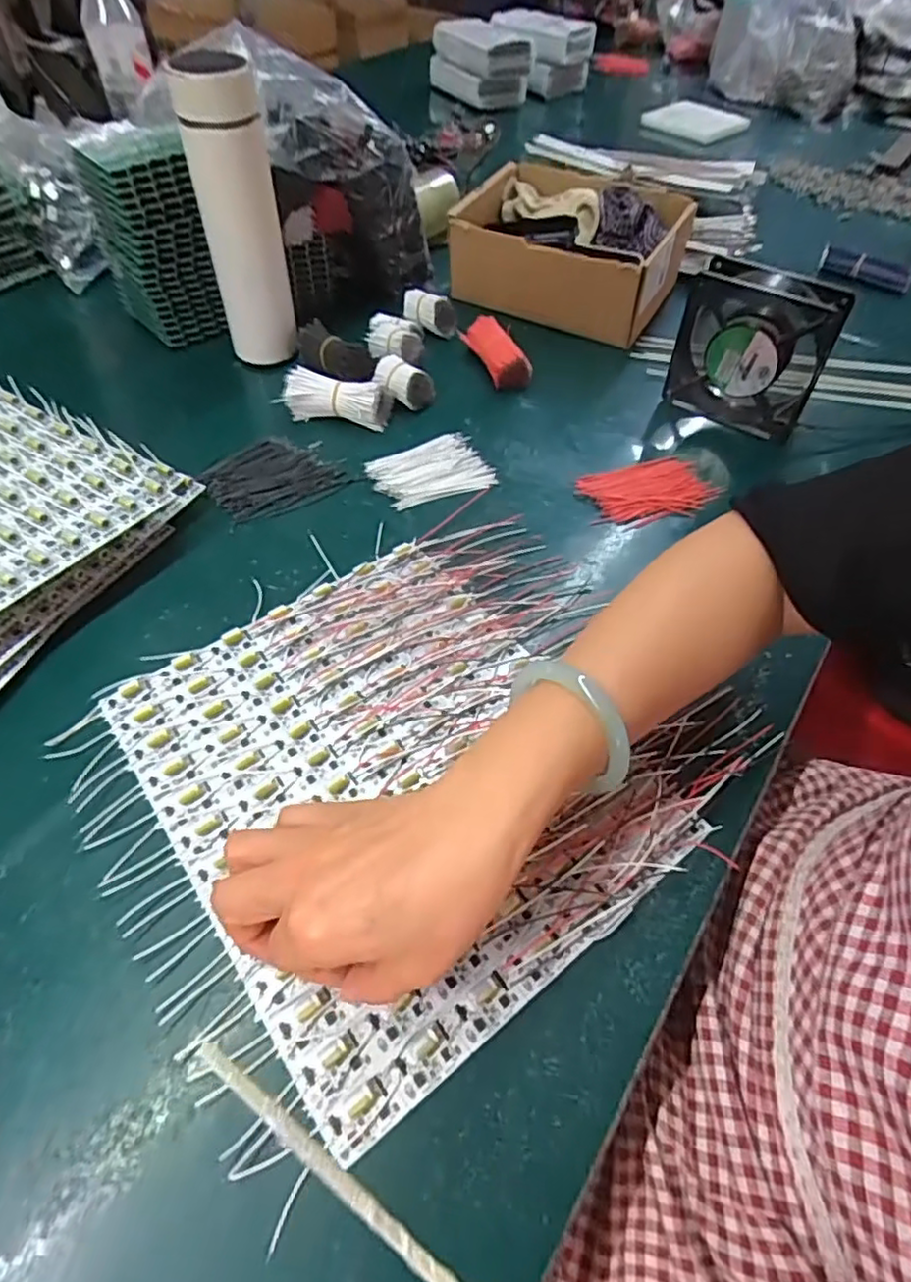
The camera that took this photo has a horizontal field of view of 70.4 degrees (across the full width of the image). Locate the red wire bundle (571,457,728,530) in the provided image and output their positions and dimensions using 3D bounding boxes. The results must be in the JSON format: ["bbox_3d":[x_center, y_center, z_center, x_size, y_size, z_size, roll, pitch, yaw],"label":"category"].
[{"bbox_3d":[0.162,-0.126,0.538,0.110,0.011,0.067,-13,55,-11],"label":"red wire bundle"}]

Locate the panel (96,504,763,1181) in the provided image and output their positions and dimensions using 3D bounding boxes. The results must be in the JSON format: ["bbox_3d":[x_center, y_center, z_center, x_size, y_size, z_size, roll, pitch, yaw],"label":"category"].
[{"bbox_3d":[-0.009,0.050,0.397,0.307,0.009,0.293,-30,60,-22],"label":"panel"}]

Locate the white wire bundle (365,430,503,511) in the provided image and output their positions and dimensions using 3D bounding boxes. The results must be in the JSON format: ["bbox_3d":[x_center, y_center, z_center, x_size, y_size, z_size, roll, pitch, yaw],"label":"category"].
[{"bbox_3d":[-0.022,-0.145,0.540,0.095,0.011,0.064,-20,57,-16],"label":"white wire bundle"}]

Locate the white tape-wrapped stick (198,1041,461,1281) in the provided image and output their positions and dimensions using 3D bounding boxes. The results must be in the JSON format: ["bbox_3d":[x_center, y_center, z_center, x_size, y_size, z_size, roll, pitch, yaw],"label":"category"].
[{"bbox_3d":[-0.019,0.203,0.218,0.182,0.005,0.009,38,60,9],"label":"white tape-wrapped stick"}]

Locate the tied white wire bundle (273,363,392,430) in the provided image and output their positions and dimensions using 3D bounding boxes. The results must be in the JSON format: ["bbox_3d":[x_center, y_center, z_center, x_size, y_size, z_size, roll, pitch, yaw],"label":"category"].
[{"bbox_3d":[-0.109,-0.217,0.578,0.098,0.036,0.032,7,54,3],"label":"tied white wire bundle"}]

